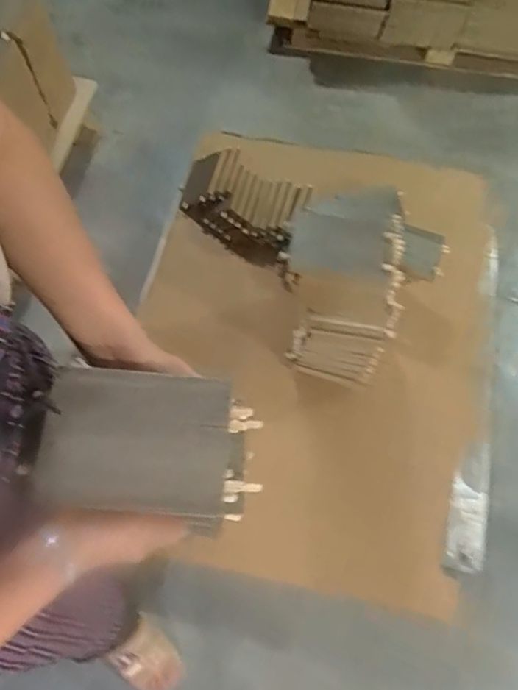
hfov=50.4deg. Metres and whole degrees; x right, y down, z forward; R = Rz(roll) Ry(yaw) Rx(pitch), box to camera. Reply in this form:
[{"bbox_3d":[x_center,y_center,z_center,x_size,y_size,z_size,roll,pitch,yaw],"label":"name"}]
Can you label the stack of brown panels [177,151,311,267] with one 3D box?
[{"bbox_3d":[-0.048,-0.366,1.439,0.347,0.105,0.224,33,70,11],"label":"stack of brown panels"}]

